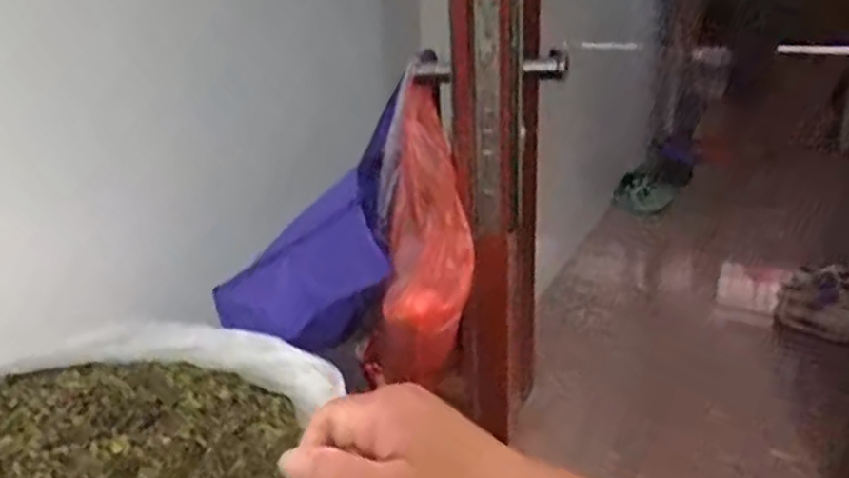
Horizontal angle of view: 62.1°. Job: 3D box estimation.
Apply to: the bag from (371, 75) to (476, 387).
[{"bbox_3d":[0.004,-0.010,0.736,0.095,0.303,0.057,3,0,12],"label":"bag"}]

